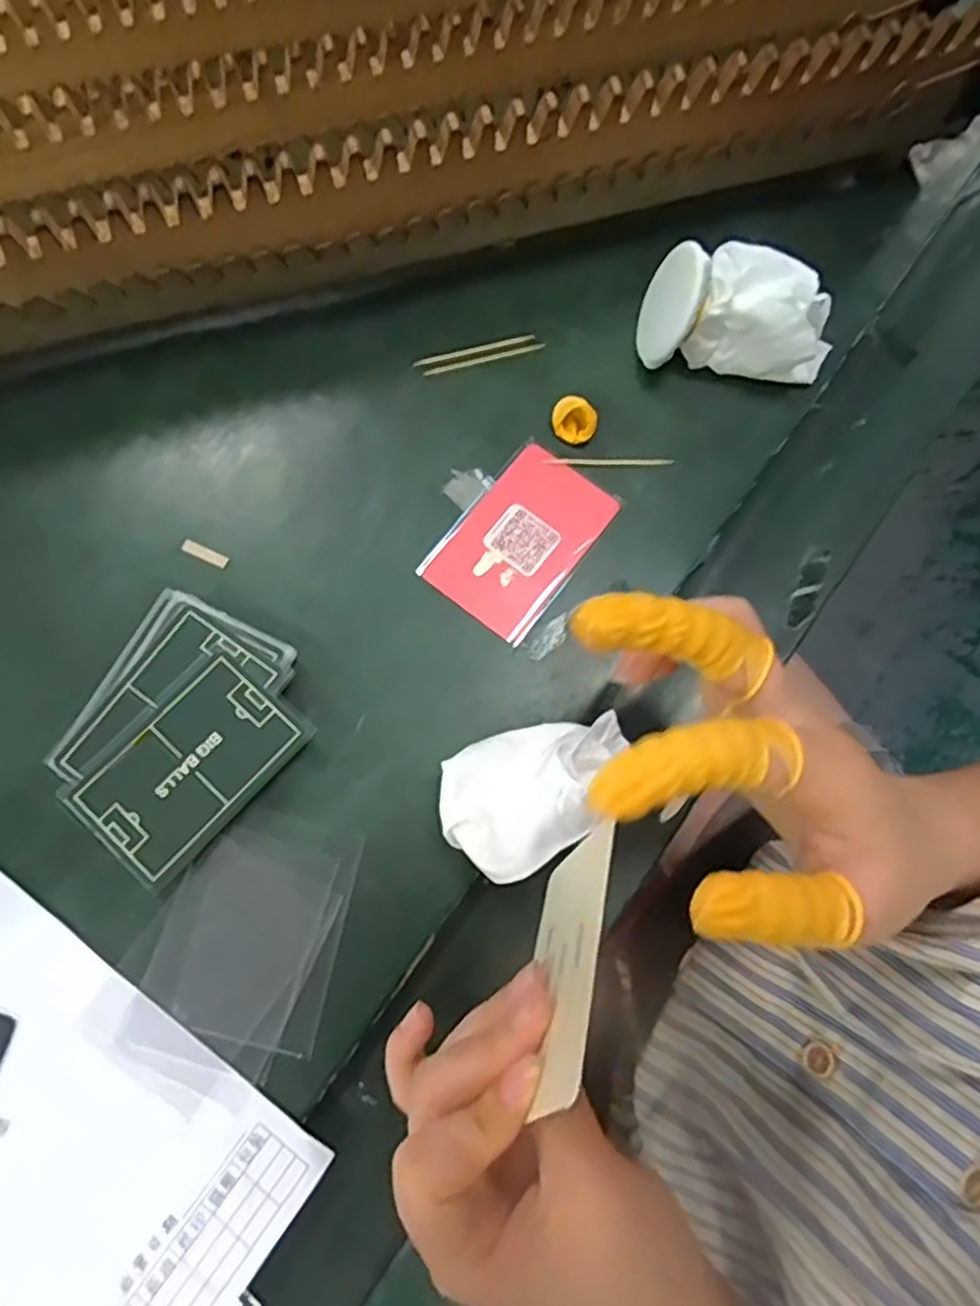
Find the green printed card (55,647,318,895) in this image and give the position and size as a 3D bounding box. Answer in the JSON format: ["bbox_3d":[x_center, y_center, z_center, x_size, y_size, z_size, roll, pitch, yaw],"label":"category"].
[{"bbox_3d":[-0.122,0.045,0.300,0.055,0.004,0.087,41,78,7],"label":"green printed card"}]

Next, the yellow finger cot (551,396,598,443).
[{"bbox_3d":[0.040,-0.110,0.347,0.021,0.015,0.016,15,76,2],"label":"yellow finger cot"}]

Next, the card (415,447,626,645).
[{"bbox_3d":[0.015,-0.052,0.343,0.057,0.004,0.085,37,78,7],"label":"card"}]

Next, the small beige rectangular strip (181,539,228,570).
[{"bbox_3d":[-0.130,-0.046,0.336,0.022,0.004,0.006,24,77,5],"label":"small beige rectangular strip"}]

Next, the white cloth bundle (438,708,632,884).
[{"bbox_3d":[0.020,0.052,0.299,0.081,0.034,0.051,-31,79,-9],"label":"white cloth bundle"}]

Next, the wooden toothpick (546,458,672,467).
[{"bbox_3d":[0.057,-0.091,0.350,0.060,0.004,0.004,0,76,-2],"label":"wooden toothpick"}]

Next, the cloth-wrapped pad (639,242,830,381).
[{"bbox_3d":[0.119,-0.160,0.348,0.092,0.045,0.051,5,76,0],"label":"cloth-wrapped pad"}]

